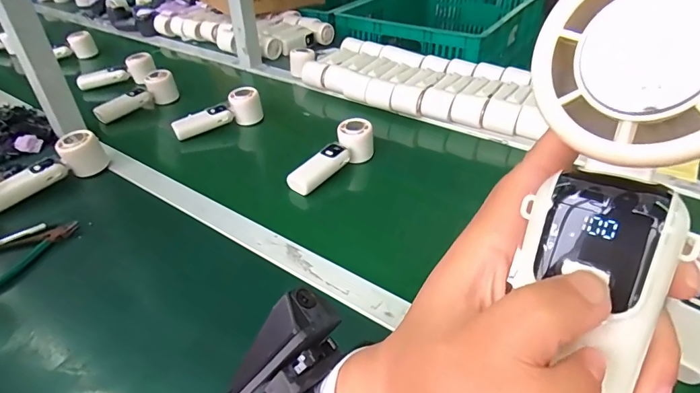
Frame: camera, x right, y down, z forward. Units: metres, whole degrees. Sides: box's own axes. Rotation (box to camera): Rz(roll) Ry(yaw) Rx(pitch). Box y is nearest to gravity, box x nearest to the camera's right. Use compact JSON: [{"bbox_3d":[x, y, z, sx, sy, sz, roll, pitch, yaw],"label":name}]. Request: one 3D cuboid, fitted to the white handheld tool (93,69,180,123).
[{"bbox_3d":[-0.435,-0.207,0.857,0.048,0.072,0.179,20,42,26],"label":"white handheld tool"}]

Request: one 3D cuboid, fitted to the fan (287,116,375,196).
[{"bbox_3d":[-0.033,-0.059,0.661,0.044,0.078,0.163,28,46,33],"label":"fan"}]

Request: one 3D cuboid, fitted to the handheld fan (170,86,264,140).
[{"bbox_3d":[-0.253,-0.155,0.798,0.169,0.066,0.050,-18,40,-20],"label":"handheld fan"}]

